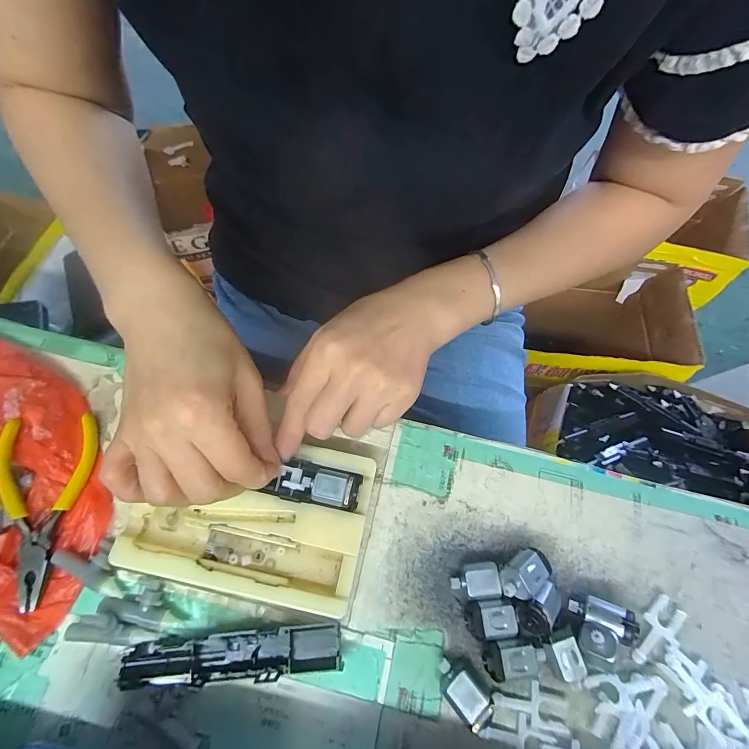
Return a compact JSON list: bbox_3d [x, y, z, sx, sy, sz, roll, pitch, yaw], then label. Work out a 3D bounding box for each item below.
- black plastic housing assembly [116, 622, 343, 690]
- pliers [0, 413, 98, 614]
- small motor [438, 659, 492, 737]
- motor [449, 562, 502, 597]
[{"bbox_3d":[-0.079,0.156,0.210,0.118,0.011,0.023,-3,68,-3],"label":"black plastic housing assembly"},{"bbox_3d":[-0.206,0.080,0.231,0.047,0.014,0.111,-8,68,-5],"label":"pliers"},{"bbox_3d":[0.049,0.171,0.206,0.019,0.015,0.031,-38,74,-15],"label":"small motor"},{"bbox_3d":[0.059,0.123,0.227,0.026,0.016,0.018,-3,68,-3],"label":"motor"}]

